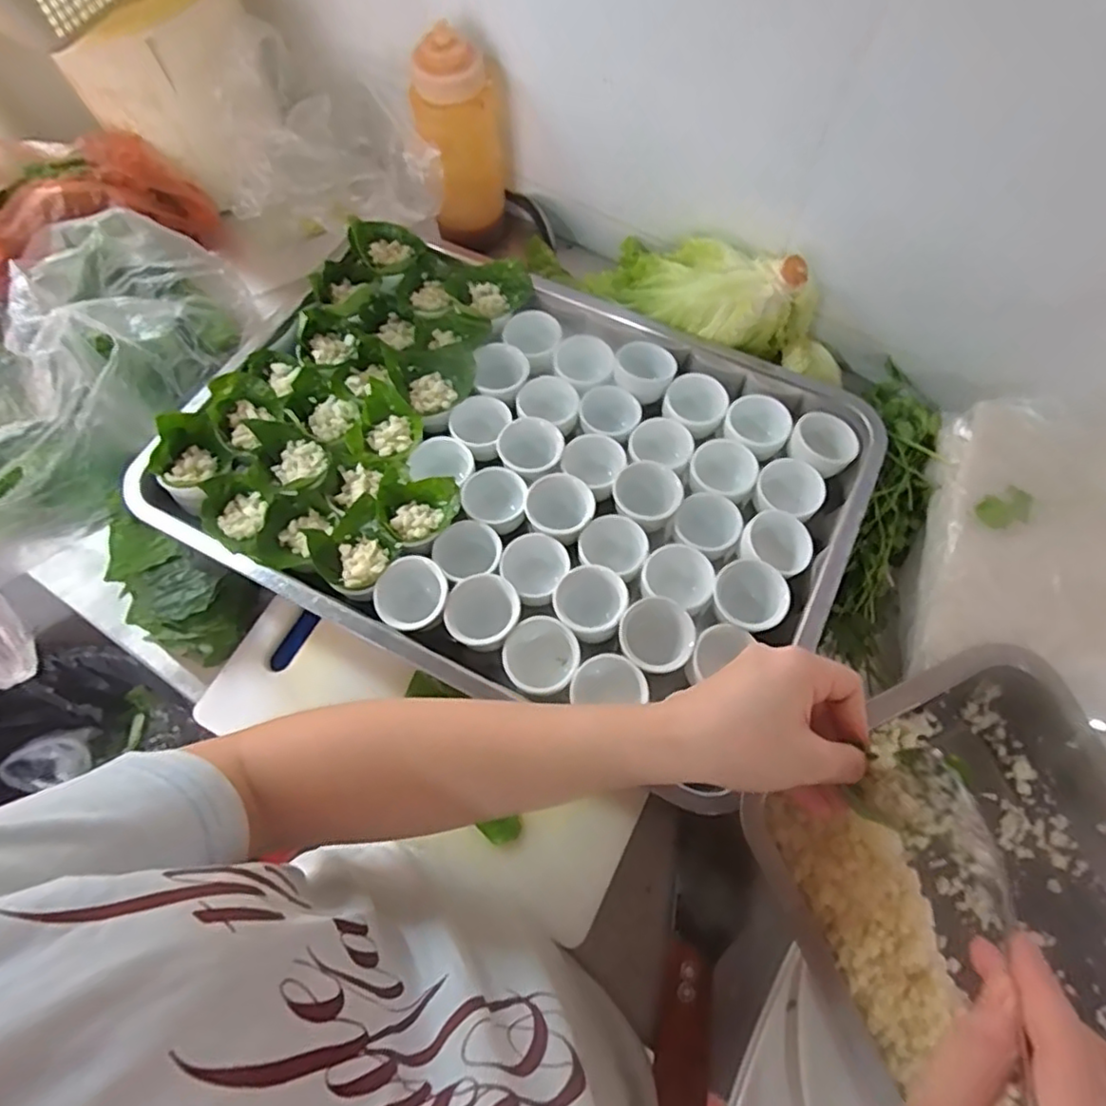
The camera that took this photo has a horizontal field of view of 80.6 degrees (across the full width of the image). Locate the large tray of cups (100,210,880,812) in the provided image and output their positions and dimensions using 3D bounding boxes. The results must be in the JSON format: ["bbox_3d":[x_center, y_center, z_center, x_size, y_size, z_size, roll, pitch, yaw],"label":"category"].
[{"bbox_3d":[-0.025,-0.073,0.502,0.479,0.056,0.343,25,72,11],"label":"large tray of cups"}]

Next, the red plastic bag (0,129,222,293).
[{"bbox_3d":[-0.465,-0.310,0.578,0.256,0.124,0.132,-40,73,-13],"label":"red plastic bag"}]

